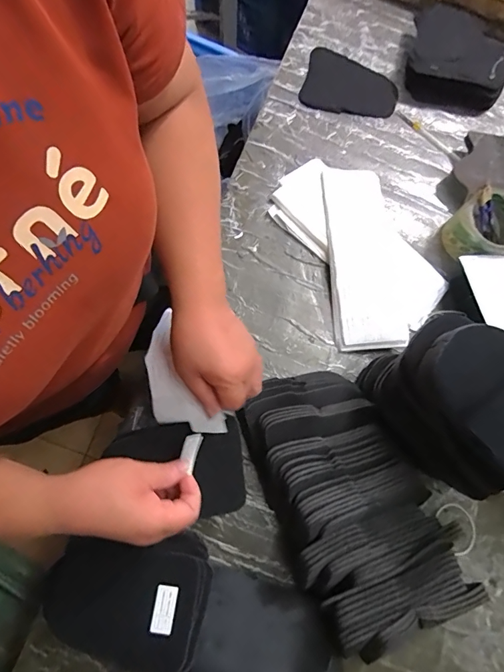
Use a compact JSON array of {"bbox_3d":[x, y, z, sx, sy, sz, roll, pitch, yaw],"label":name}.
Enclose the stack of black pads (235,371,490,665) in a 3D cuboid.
[{"bbox_3d":[0.109,0.182,0.455,0.170,0.096,0.302,-23,80,-8],"label":"stack of black pads"}]

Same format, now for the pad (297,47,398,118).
[{"bbox_3d":[0.154,-0.388,0.622,0.145,0.007,0.095,17,78,0],"label":"pad"}]

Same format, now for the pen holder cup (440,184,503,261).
[{"bbox_3d":[0.324,-0.150,0.549,0.098,0.063,0.087,-41,83,-10],"label":"pen holder cup"}]

